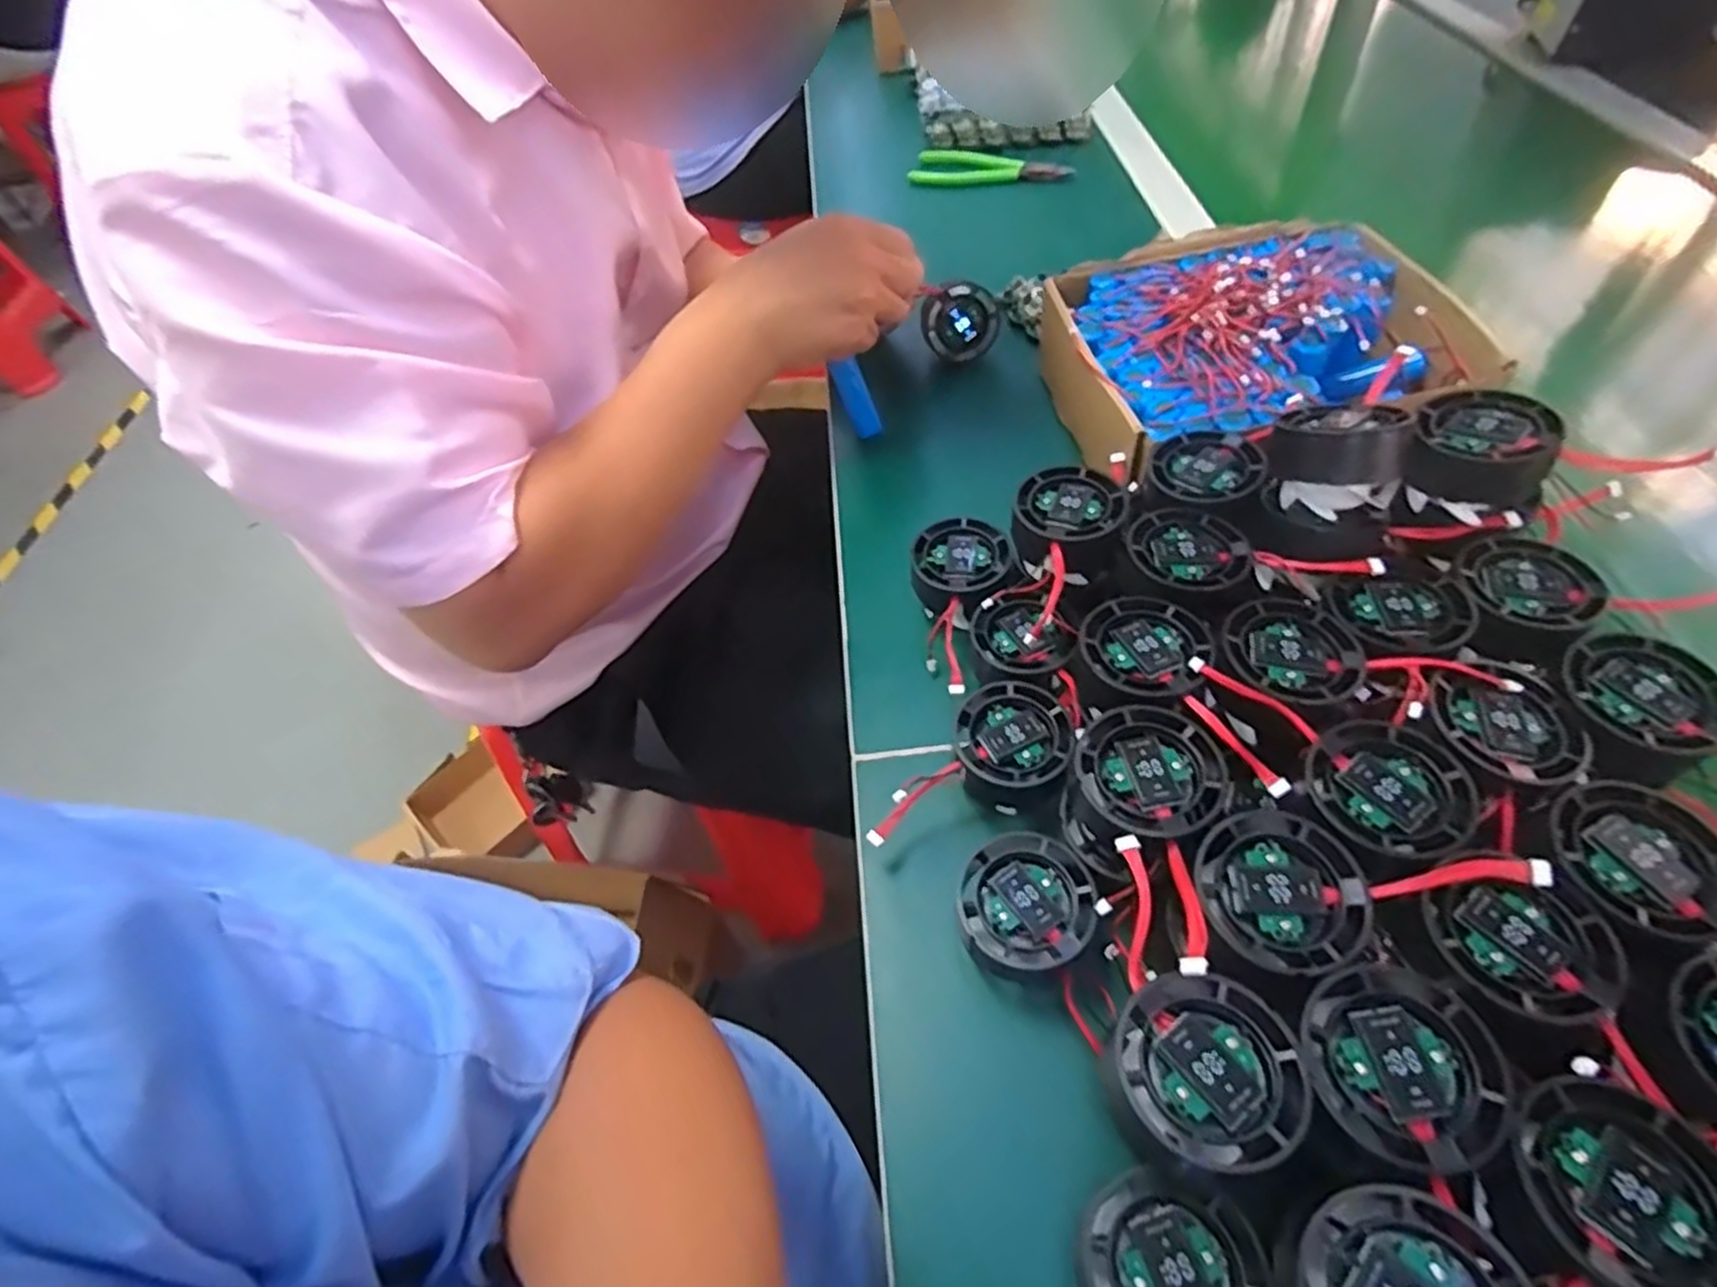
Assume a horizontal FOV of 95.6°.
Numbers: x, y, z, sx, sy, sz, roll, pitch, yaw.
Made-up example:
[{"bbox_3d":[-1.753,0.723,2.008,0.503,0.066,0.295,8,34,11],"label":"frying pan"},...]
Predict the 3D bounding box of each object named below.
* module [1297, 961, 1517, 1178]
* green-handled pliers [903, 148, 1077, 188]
[{"bbox_3d":[0.159,0.122,0.228,0.049,0.011,0.051,-3,53,4],"label":"module"},{"bbox_3d":[0.130,-0.464,0.761,0.153,0.019,0.036,9,55,12],"label":"green-handled pliers"}]

